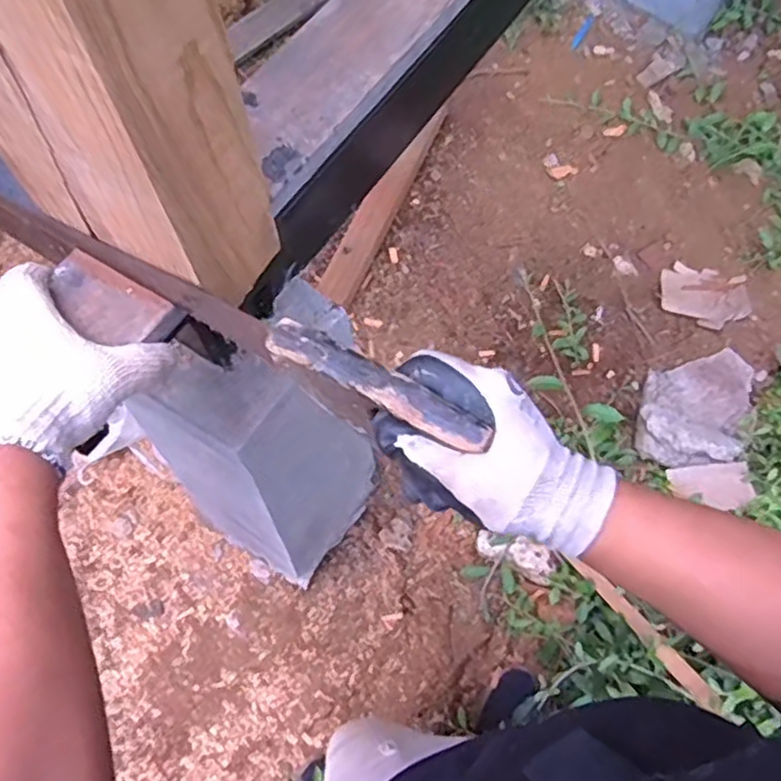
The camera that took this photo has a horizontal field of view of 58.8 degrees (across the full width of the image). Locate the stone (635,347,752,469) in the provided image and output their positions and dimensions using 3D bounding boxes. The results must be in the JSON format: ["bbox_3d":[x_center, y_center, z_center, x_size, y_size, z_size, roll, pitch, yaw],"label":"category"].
[{"bbox_3d":[0.592,0.027,1.350,0.191,0.084,0.295,29,50,12],"label":"stone"}]

